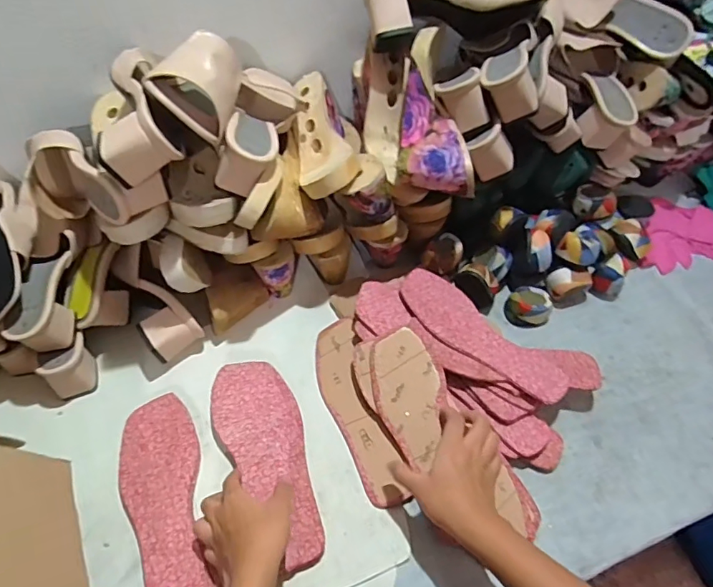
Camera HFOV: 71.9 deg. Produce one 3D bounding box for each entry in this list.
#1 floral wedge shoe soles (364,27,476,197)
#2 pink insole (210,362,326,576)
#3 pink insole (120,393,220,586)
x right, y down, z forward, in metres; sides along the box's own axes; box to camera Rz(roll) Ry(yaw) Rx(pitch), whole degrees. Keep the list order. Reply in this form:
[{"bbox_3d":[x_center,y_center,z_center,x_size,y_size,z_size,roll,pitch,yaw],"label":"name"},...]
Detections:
[{"bbox_3d":[0.073,-0.217,0.626,0.107,0.126,0.206,-9,54,-9],"label":"floral wedge shoe soles"},{"bbox_3d":[-0.097,0.183,0.563,0.093,0.011,0.242,-22,59,-17],"label":"pink insole"},{"bbox_3d":[-0.206,0.229,0.531,0.081,0.012,0.245,-16,55,-13],"label":"pink insole"}]

